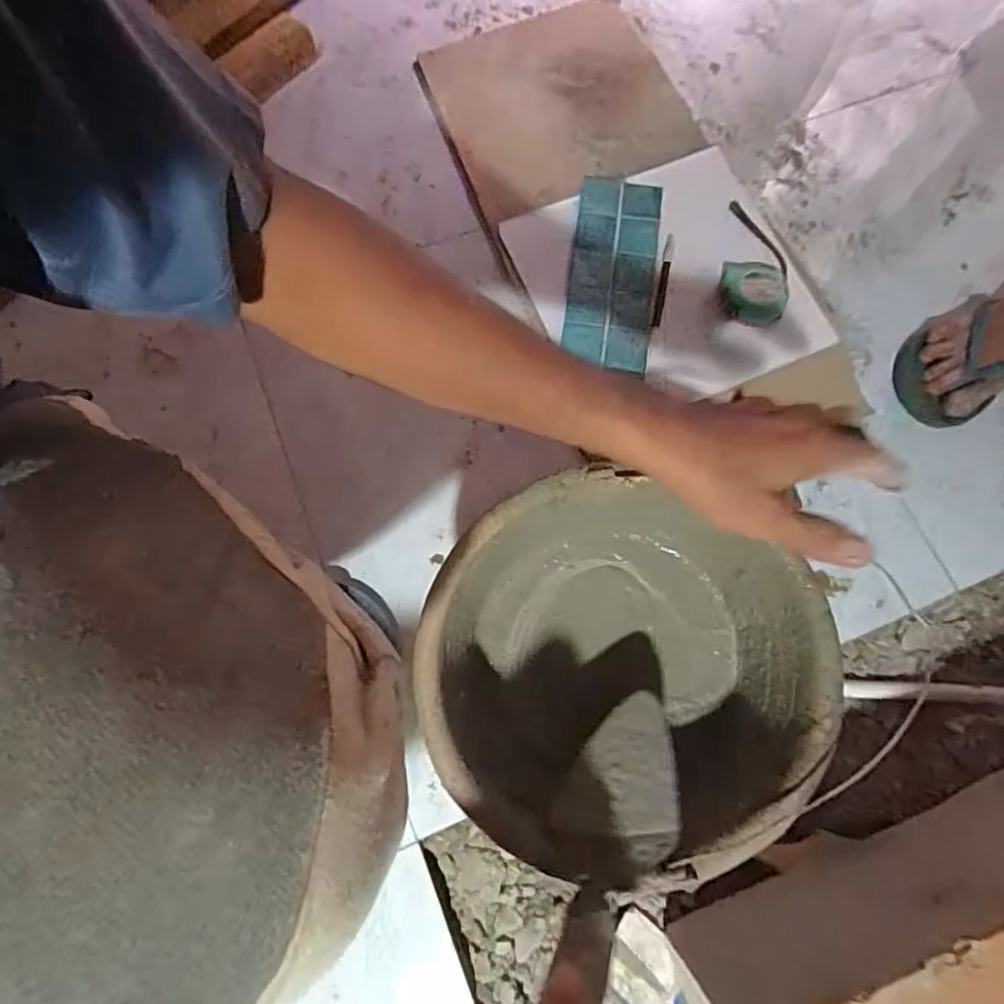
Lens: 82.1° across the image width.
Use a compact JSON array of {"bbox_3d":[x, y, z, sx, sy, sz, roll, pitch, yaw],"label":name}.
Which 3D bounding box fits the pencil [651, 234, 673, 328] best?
[{"bbox_3d":[0.190,-0.261,0.674,0.011,0.005,0.118,12,74,3],"label":"pencil"}]

